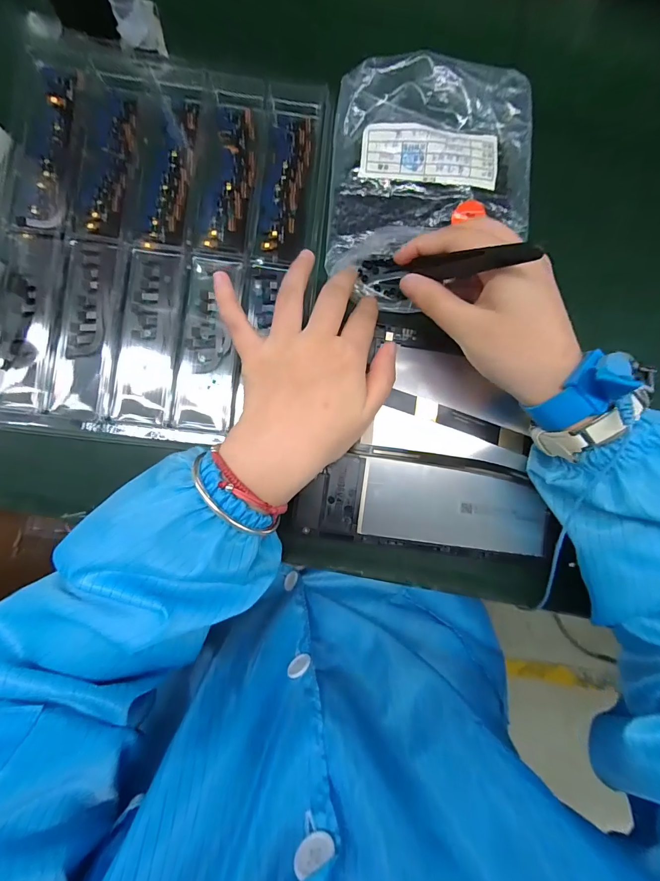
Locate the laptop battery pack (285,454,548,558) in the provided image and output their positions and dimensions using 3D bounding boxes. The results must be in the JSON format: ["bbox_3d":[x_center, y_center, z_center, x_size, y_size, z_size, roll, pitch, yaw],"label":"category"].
[{"bbox_3d":[0.063,0.045,0.256,0.171,0.009,0.056,7,86,0],"label":"laptop battery pack"}]

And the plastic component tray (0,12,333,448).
[{"bbox_3d":[-0.119,-0.141,0.268,0.219,0.018,0.284,6,86,0],"label":"plastic component tray"}]

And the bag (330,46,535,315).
[{"bbox_3d":[0.073,-0.180,0.269,0.141,0.029,0.162,5,86,0],"label":"bag"}]

